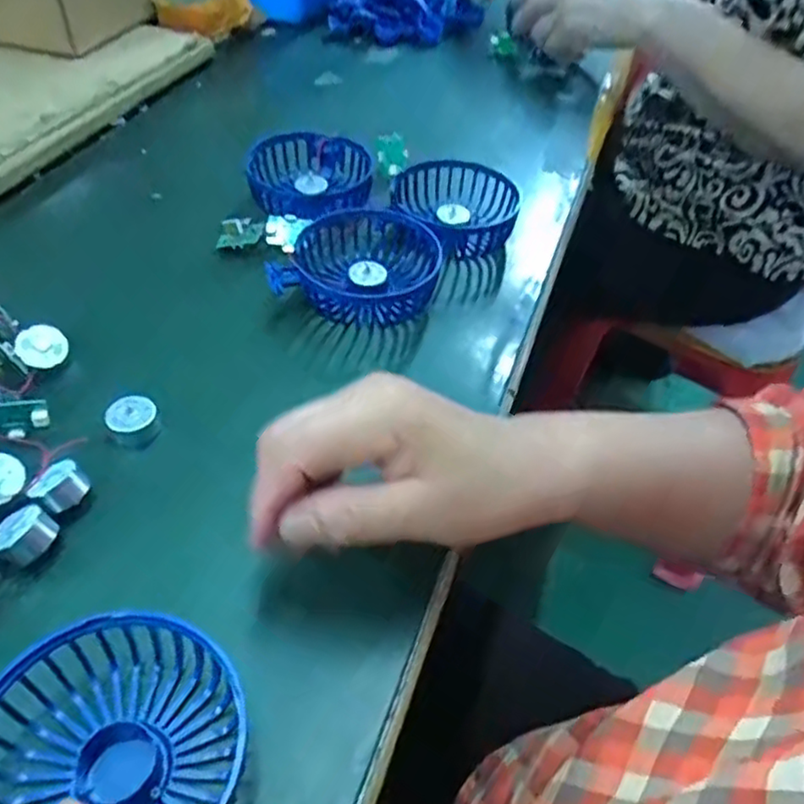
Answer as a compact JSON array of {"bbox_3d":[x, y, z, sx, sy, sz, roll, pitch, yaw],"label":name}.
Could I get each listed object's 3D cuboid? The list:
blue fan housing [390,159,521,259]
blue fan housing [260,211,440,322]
[{"bbox_3d":[0.038,-0.137,0.480,0.085,0.029,0.085,11,47,7],"label":"blue fan housing"},{"bbox_3d":[-0.028,-0.086,0.433,0.096,0.031,0.096,11,47,6],"label":"blue fan housing"}]

